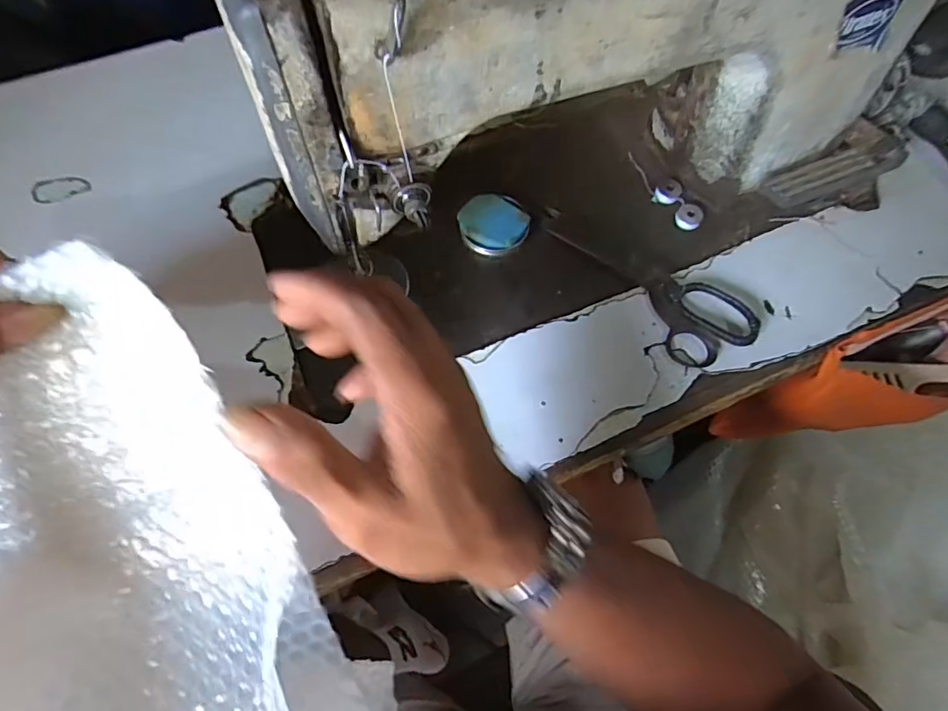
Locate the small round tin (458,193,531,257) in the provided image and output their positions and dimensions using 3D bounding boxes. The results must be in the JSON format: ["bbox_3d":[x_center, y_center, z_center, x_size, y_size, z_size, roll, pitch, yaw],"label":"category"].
[{"bbox_3d":[0.016,-0.106,0.432,0.055,0.017,0.052,1,65,-2],"label":"small round tin"}]

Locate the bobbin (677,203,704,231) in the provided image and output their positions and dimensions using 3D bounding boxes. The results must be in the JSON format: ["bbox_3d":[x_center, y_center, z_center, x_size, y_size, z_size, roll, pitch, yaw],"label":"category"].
[{"bbox_3d":[0.181,-0.117,0.447,0.021,0.008,0.022,1,65,-2],"label":"bobbin"}]

